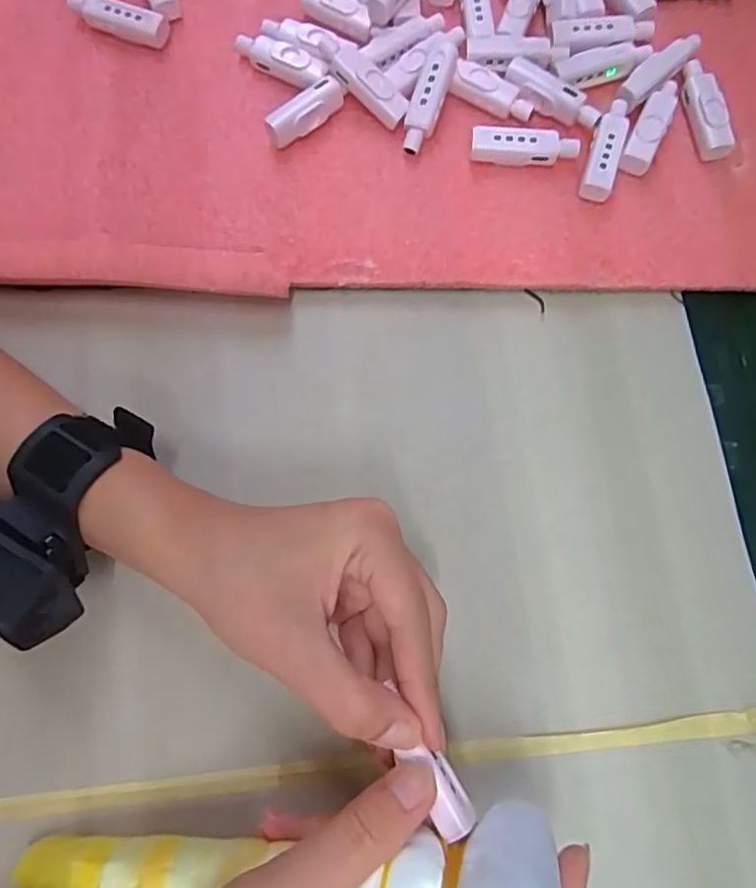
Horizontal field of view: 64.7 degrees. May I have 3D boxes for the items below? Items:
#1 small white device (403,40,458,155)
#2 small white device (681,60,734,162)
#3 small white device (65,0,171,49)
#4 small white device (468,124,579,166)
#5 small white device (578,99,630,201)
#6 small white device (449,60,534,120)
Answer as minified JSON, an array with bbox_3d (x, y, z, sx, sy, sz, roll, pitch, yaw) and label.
[{"bbox_3d":[0.027,-0.184,0.318,0.016,0.011,0.057,21,94,5],"label":"small white device"},{"bbox_3d":[0.176,-0.181,0.322,0.016,0.014,0.054,-9,79,0],"label":"small white device"},{"bbox_3d":[-0.146,-0.238,0.333,0.056,0.016,0.014,18,80,5],"label":"small white device"},{"bbox_3d":[0.078,-0.157,0.316,0.056,0.013,0.015,5,79,2],"label":"small white device"},{"bbox_3d":[0.121,-0.156,0.316,0.017,0.011,0.055,16,80,4],"label":"small white device"},{"bbox_3d":[0.063,-0.192,0.325,0.046,0.010,0.018,30,81,7],"label":"small white device"}]

